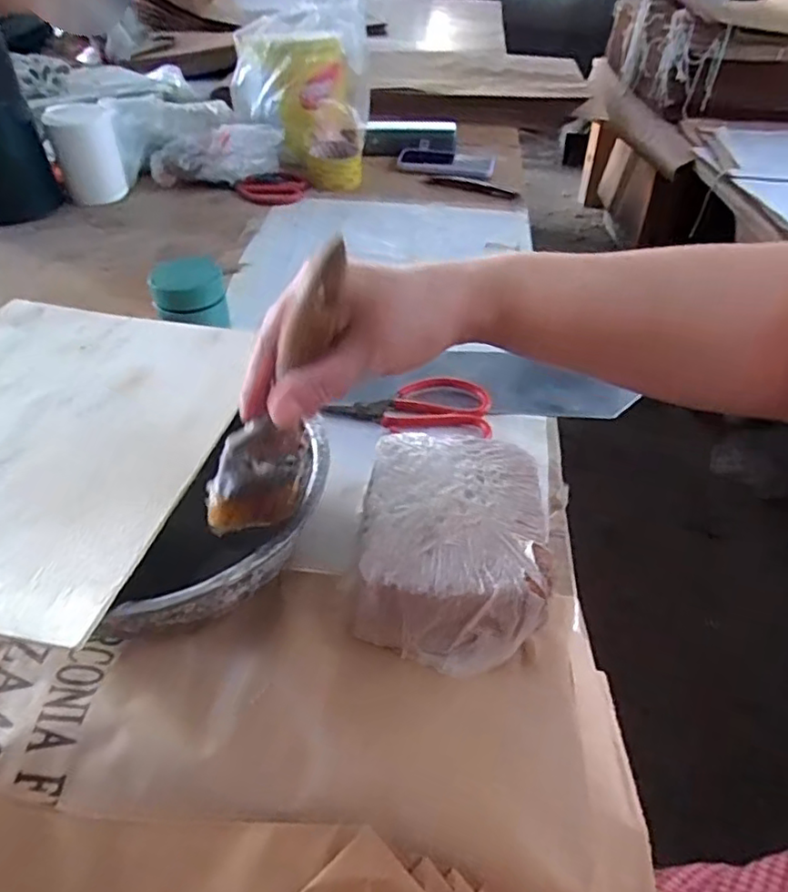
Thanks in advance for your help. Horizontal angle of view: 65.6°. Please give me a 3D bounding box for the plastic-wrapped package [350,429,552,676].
[{"bbox_3d":[0.038,0.058,0.402,0.114,0.056,0.159,4,42,4],"label":"plastic-wrapped package"}]

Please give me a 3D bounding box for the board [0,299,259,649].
[{"bbox_3d":[-0.235,-0.012,0.402,0.232,0.009,0.274,8,42,8],"label":"board"}]

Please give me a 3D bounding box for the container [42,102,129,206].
[{"bbox_3d":[-0.434,-0.414,0.873,0.083,0.119,0.069,-16,44,-18],"label":"container"}]

